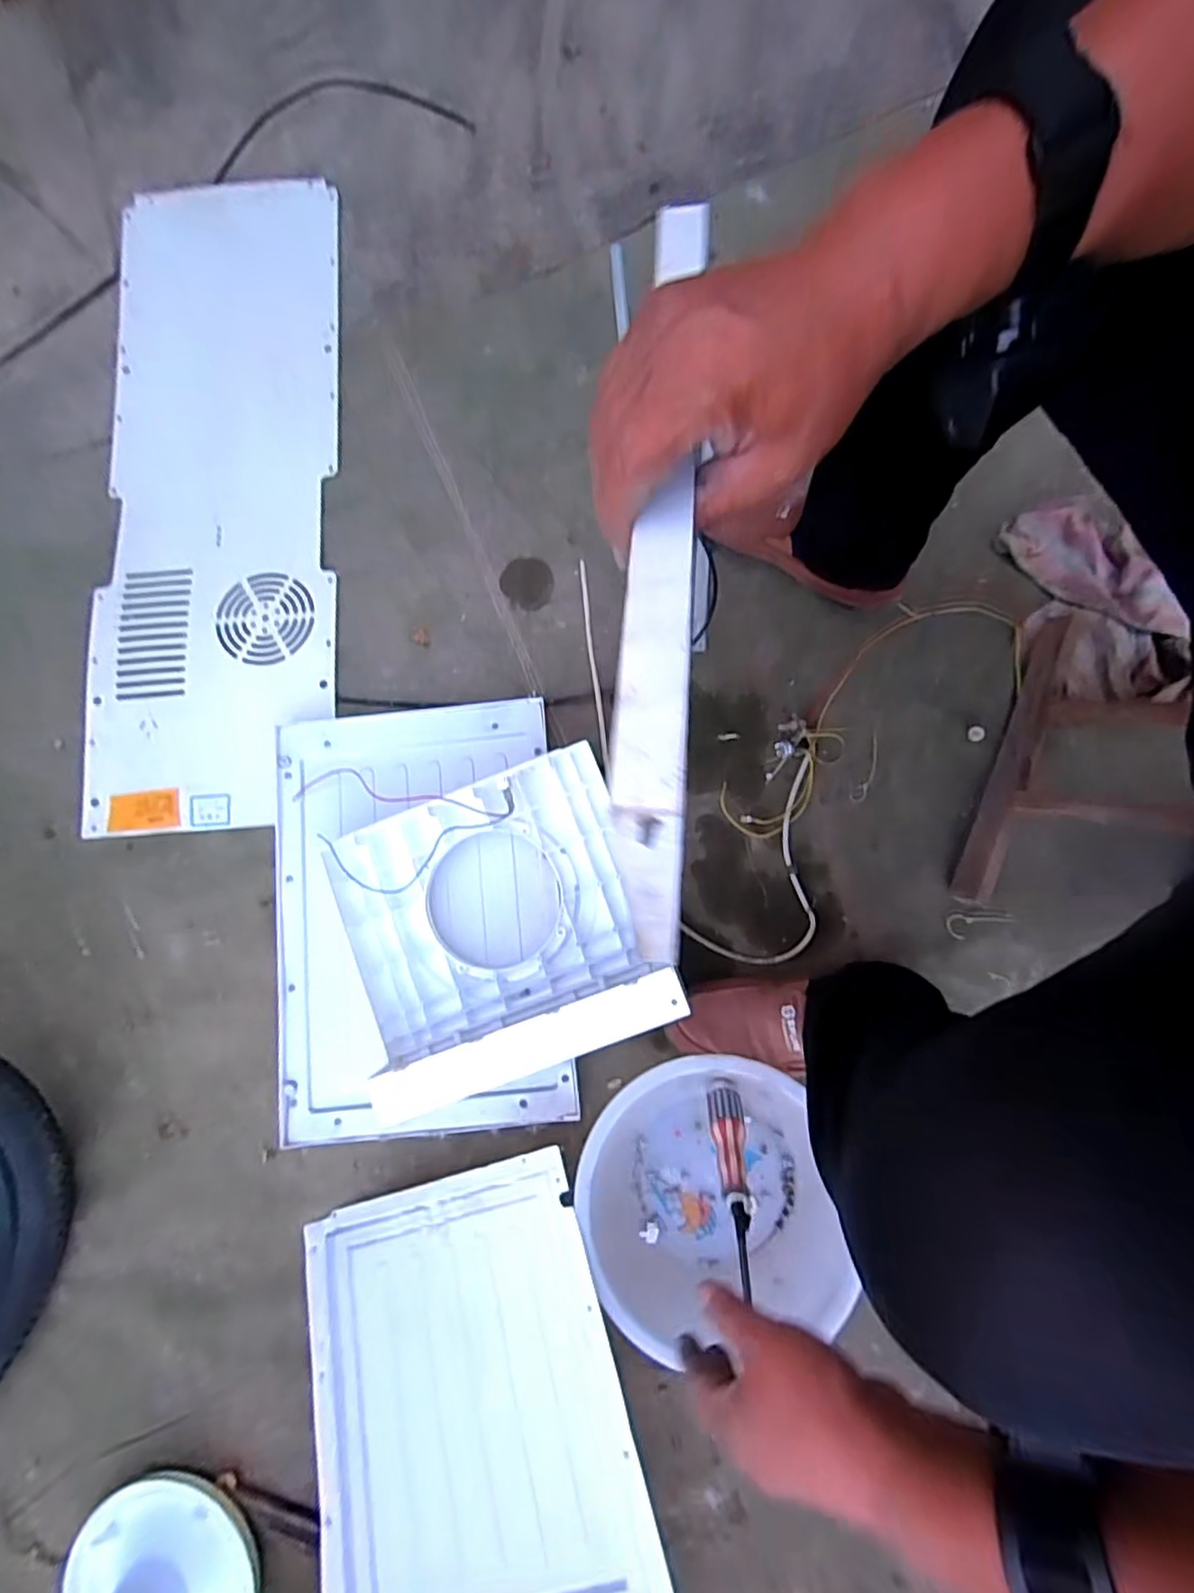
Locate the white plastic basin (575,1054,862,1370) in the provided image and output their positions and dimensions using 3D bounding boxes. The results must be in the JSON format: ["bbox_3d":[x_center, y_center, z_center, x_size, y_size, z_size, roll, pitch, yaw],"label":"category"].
[{"bbox_3d":[0.097,0.367,0.615,0.222,0.081,0.227,-10,81,0],"label":"white plastic basin"}]

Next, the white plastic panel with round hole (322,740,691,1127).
[{"bbox_3d":[-0.107,0.125,0.630,0.313,0.102,0.275,-19,81,-1],"label":"white plastic panel with round hole"}]

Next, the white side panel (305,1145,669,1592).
[{"bbox_3d":[-0.119,0.544,0.570,0.288,0.039,0.361,-21,65,7],"label":"white side panel"}]

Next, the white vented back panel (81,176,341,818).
[{"bbox_3d":[-0.462,-0.387,0.782,0.292,0.038,0.854,-3,81,2],"label":"white vented back panel"}]

